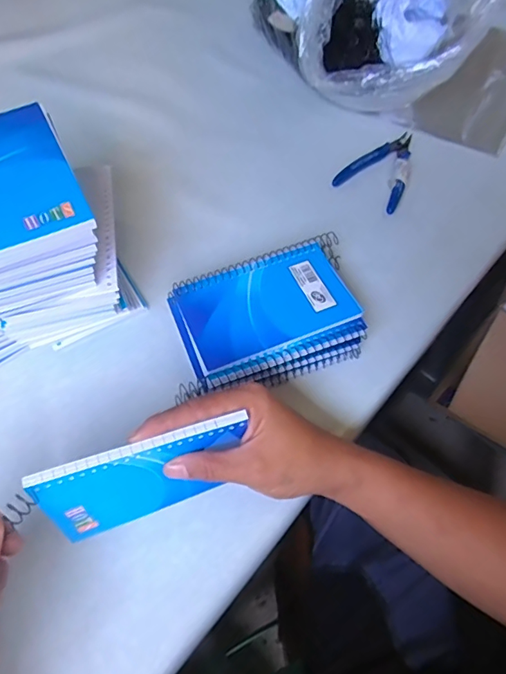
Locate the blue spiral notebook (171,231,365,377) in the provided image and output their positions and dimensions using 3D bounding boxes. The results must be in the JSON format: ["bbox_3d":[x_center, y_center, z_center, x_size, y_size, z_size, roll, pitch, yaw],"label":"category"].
[{"bbox_3d":[0.014,-0.032,0.387,0.141,0.006,0.083,-20,63,-12],"label":"blue spiral notebook"}]

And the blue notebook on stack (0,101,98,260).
[{"bbox_3d":[-0.164,-0.106,0.319,0.082,0.009,0.128,-23,63,-14],"label":"blue notebook on stack"}]

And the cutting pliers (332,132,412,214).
[{"bbox_3d":[0.143,-0.179,0.506,0.070,0.011,0.111,35,65,17],"label":"cutting pliers"}]

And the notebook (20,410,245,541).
[{"bbox_3d":[-0.064,0.091,0.305,0.125,0.081,0.008,-17,49,-10],"label":"notebook"}]

